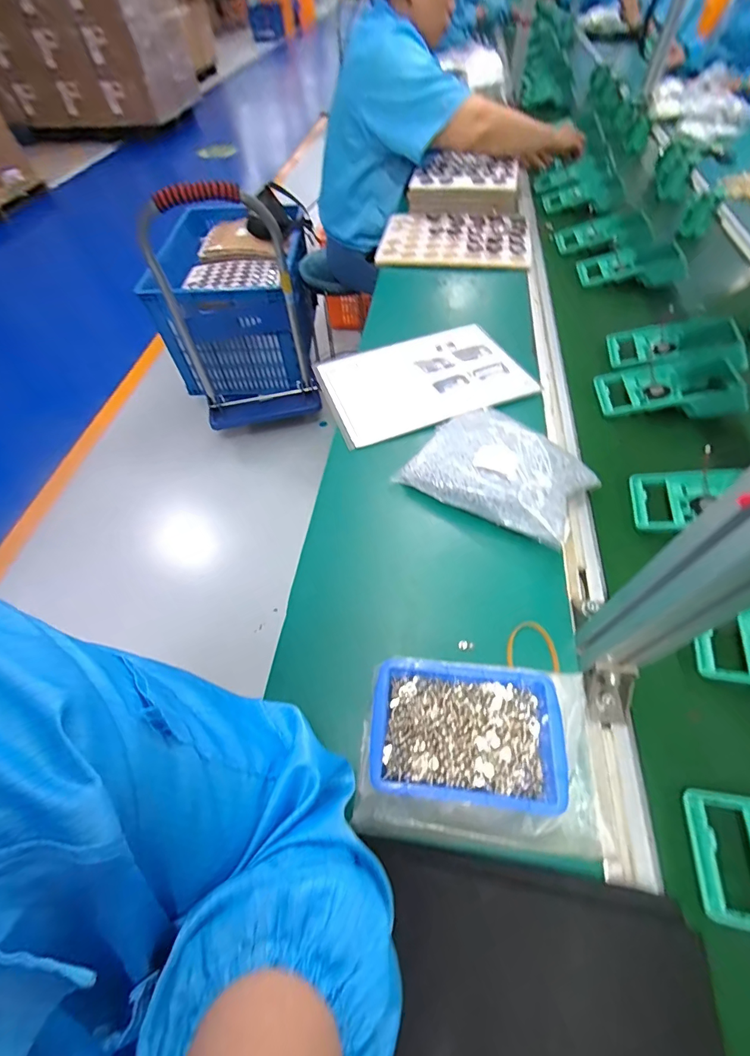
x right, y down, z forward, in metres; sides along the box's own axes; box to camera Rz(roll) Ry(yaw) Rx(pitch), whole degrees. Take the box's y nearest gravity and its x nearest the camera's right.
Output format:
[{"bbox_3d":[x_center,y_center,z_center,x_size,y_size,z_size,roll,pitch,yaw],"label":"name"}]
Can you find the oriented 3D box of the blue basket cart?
[{"bbox_3d":[-0.554,-0.848,1.448,0.477,0.699,0.806,-20,58,-11],"label":"blue basket cart"}]

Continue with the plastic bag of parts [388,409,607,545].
[{"bbox_3d":[0.163,-0.085,0.518,0.213,0.054,0.174,29,62,19],"label":"plastic bag of parts"}]

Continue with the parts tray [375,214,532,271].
[{"bbox_3d":[0.181,-0.648,0.915,0.325,0.014,0.233,9,59,9],"label":"parts tray"}]

